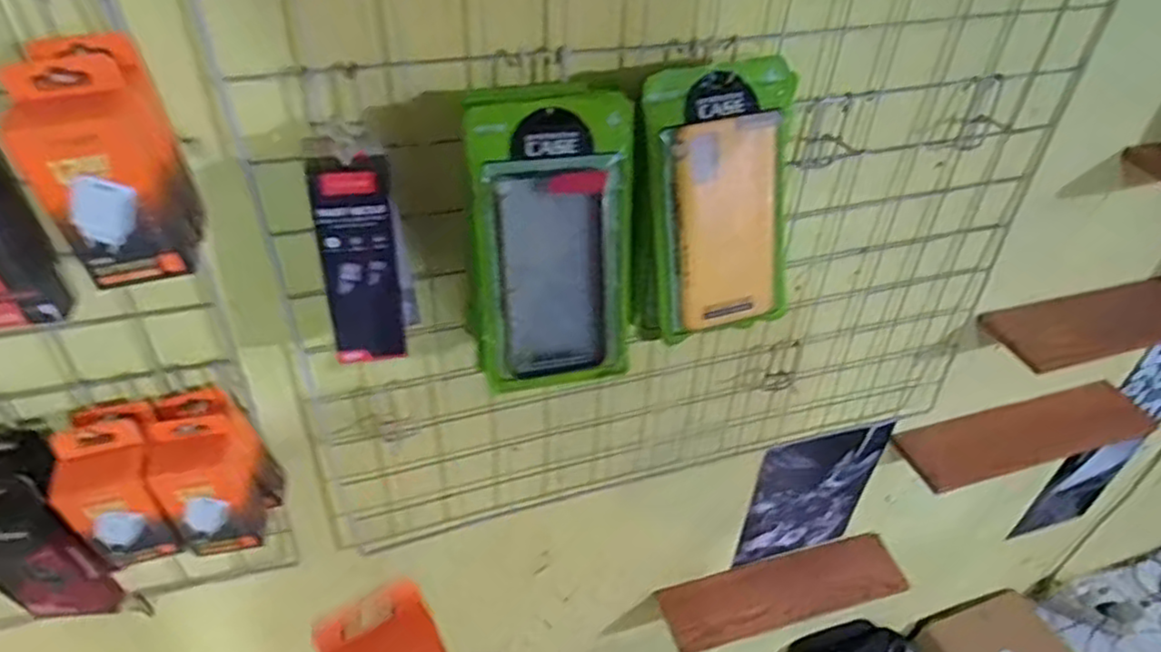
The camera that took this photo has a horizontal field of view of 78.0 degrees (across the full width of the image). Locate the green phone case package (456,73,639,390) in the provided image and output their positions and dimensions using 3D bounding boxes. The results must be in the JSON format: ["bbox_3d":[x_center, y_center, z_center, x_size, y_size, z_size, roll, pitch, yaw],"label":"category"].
[{"bbox_3d":[-0.018,-0.058,0.525,0.128,0.221,0.020,-8,25,-13],"label":"green phone case package"}]

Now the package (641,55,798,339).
[{"bbox_3d":[0.112,-0.094,0.561,0.121,0.210,0.019,-12,25,-11],"label":"package"}]

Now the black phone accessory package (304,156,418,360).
[{"bbox_3d":[-0.151,-0.044,0.511,0.055,0.158,0.044,-2,41,-7],"label":"black phone accessory package"}]

